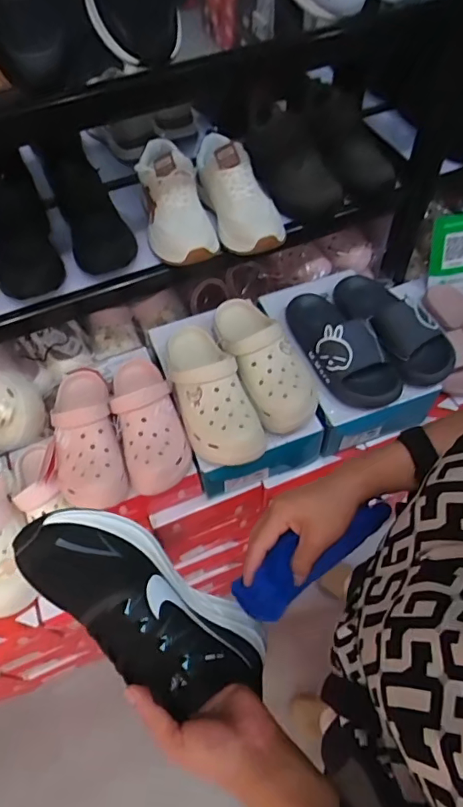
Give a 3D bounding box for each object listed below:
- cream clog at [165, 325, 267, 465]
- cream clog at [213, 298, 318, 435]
[{"bbox_3d":[-0.039,-0.019,0.790,0.105,0.110,0.274,-20,58,-10],"label":"cream clog"},{"bbox_3d":[0.046,-0.077,0.800,0.096,0.082,0.261,-19,58,-10],"label":"cream clog"}]

